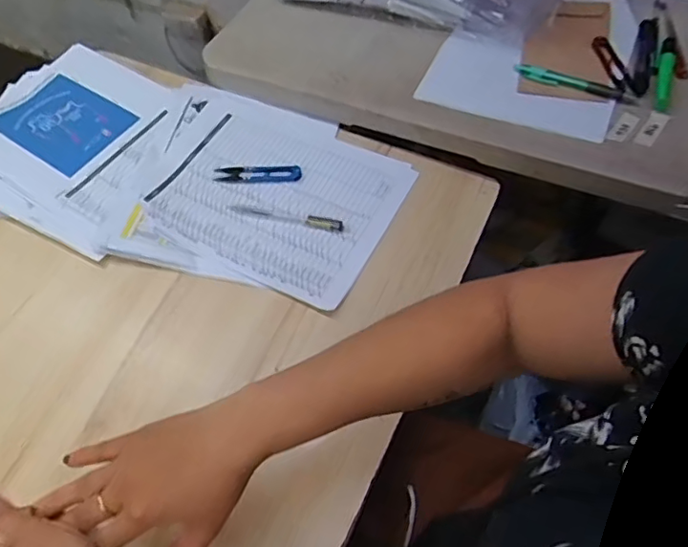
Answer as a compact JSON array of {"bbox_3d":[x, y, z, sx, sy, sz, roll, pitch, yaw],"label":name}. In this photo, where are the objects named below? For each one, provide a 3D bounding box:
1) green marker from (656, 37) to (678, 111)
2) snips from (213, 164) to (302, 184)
[{"bbox_3d":[0.373,-0.231,0.665,0.022,0.021,0.108,16,58,15],"label":"green marker"},{"bbox_3d":[-0.102,-0.118,0.684,0.100,0.005,0.025,-2,58,1],"label":"snips"}]

